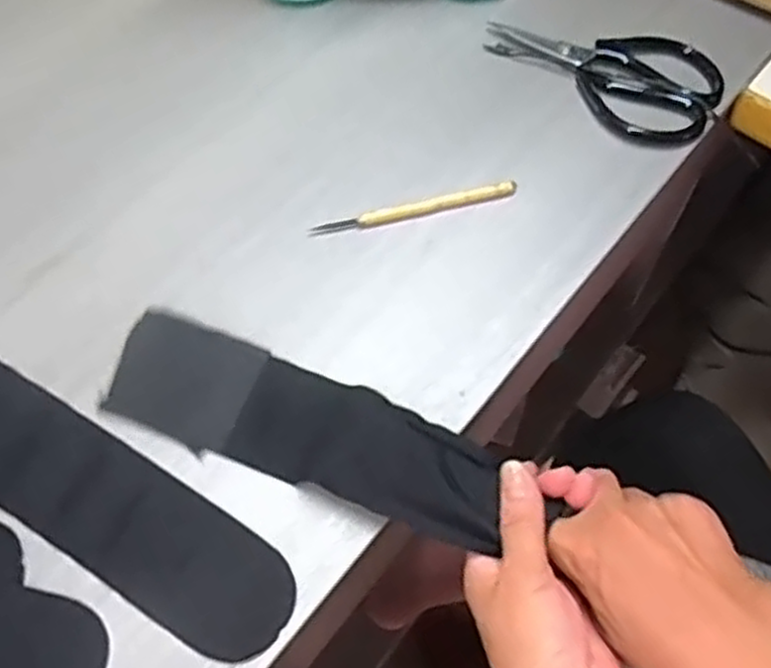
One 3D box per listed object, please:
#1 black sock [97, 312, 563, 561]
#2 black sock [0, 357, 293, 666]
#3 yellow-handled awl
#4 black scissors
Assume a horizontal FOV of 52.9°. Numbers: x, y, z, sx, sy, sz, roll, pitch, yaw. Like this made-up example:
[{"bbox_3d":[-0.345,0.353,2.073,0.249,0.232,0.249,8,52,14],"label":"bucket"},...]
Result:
[{"bbox_3d":[-0.051,0.055,0.462,0.255,0.023,0.074,19,63,20],"label":"black sock"},{"bbox_3d":[-0.237,0.059,0.476,0.418,0.007,0.071,28,65,15],"label":"black sock"},{"bbox_3d":[0.021,-0.089,0.548,0.147,0.007,0.012,-14,62,-7],"label":"yellow-handled awl"},{"bbox_3d":[0.164,-0.201,0.599,0.184,0.013,0.095,18,63,10],"label":"black scissors"}]

